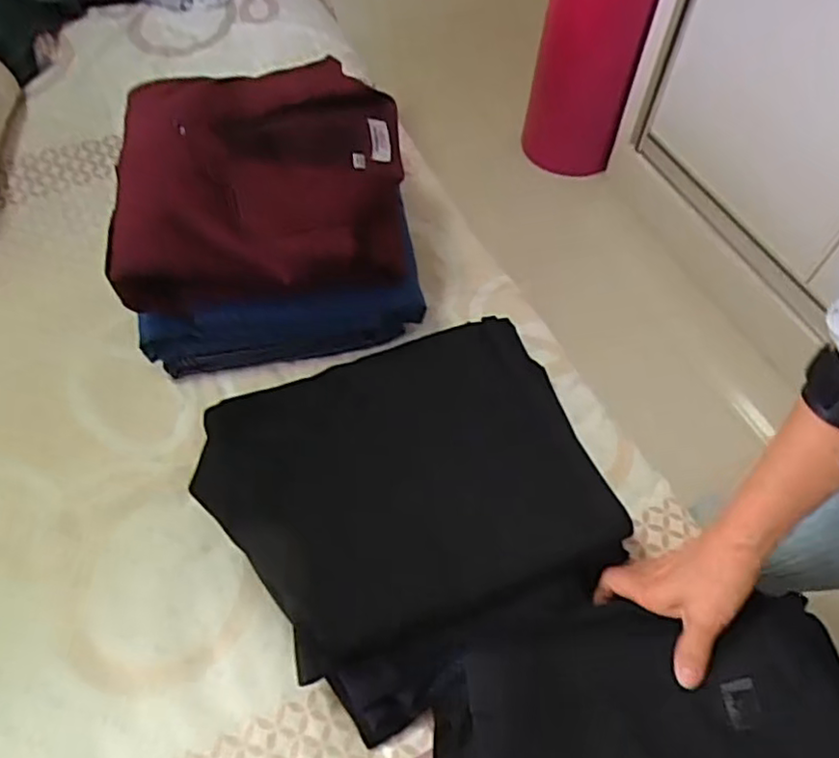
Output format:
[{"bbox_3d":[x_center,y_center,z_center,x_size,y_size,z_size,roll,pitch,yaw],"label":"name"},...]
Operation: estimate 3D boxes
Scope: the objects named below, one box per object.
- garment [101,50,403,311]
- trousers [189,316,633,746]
[{"bbox_3d":[-0.152,-0.215,0.630,0.260,0.068,0.290,-7,59,-5],"label":"garment"},{"bbox_3d":[0.000,0.095,0.555,0.302,0.056,0.296,-22,62,-13],"label":"trousers"}]

